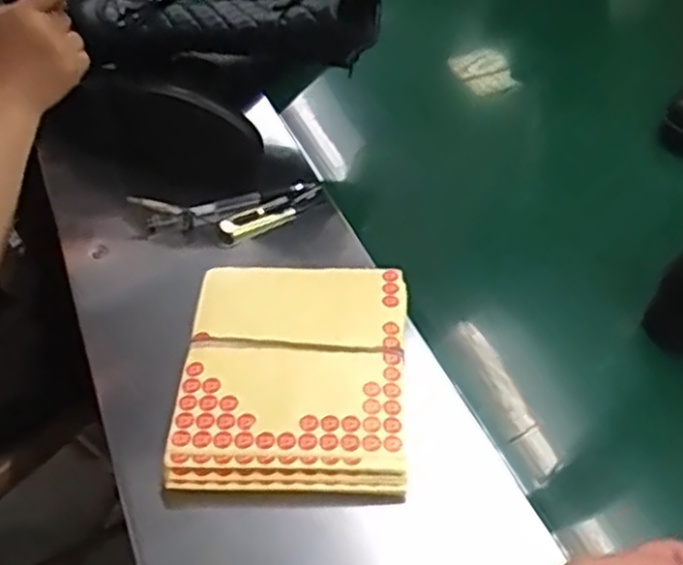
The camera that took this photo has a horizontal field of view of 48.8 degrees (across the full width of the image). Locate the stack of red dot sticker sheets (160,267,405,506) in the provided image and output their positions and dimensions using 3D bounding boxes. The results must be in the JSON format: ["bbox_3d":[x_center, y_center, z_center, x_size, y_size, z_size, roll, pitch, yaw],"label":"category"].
[{"bbox_3d":[-0.032,0.065,0.552,0.162,0.038,0.193,-1,48,3],"label":"stack of red dot sticker sheets"}]

